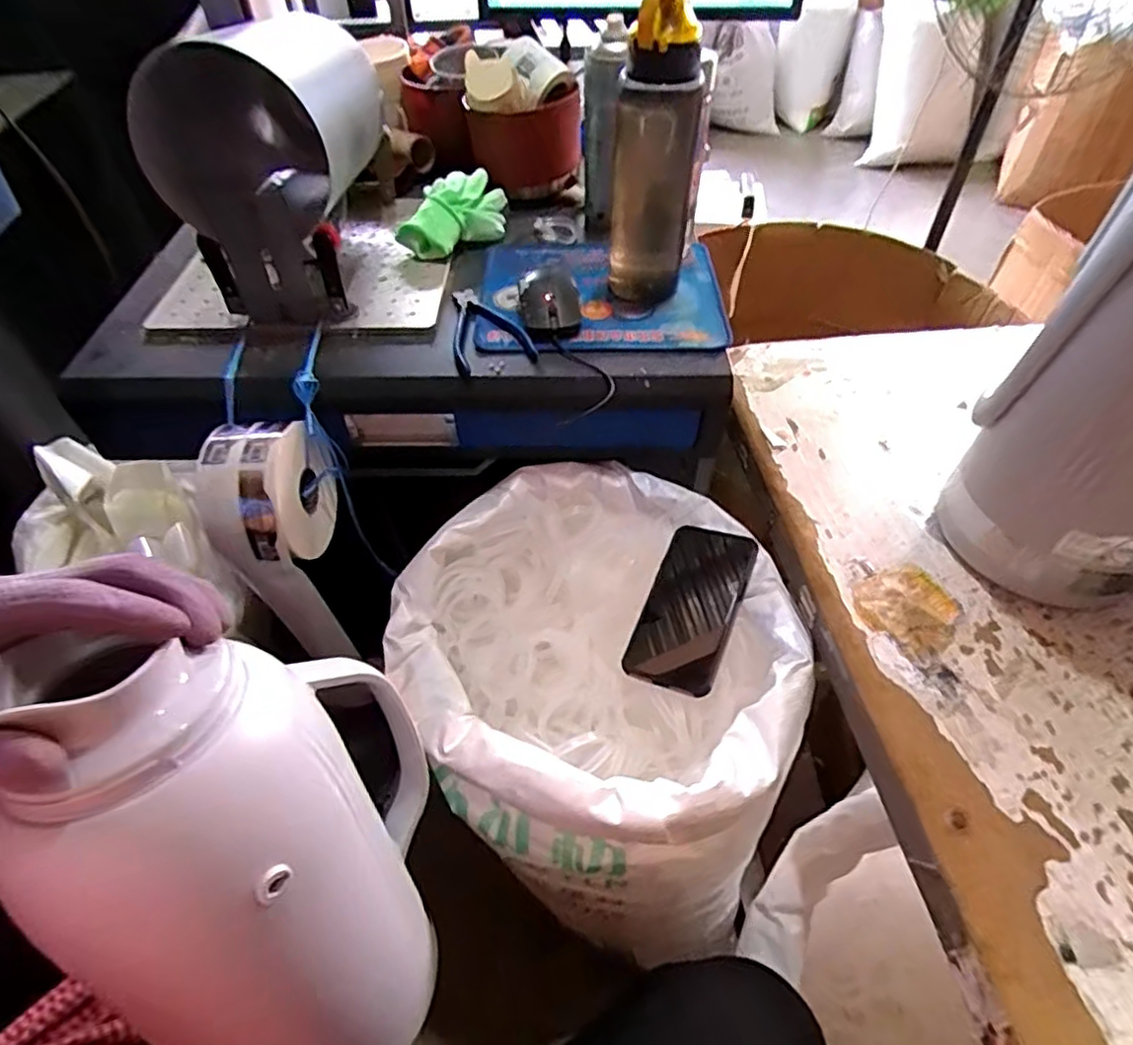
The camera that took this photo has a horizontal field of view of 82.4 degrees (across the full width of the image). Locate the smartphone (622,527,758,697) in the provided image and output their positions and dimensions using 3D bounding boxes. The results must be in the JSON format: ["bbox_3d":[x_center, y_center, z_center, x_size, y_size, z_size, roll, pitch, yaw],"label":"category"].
[{"bbox_3d":[0.117,0.078,0.617,0.090,0.014,0.170,7,53,33],"label":"smartphone"}]

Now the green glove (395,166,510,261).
[{"bbox_3d":[-0.137,-0.366,0.761,0.142,0.052,0.093,-36,56,-28],"label":"green glove"}]

